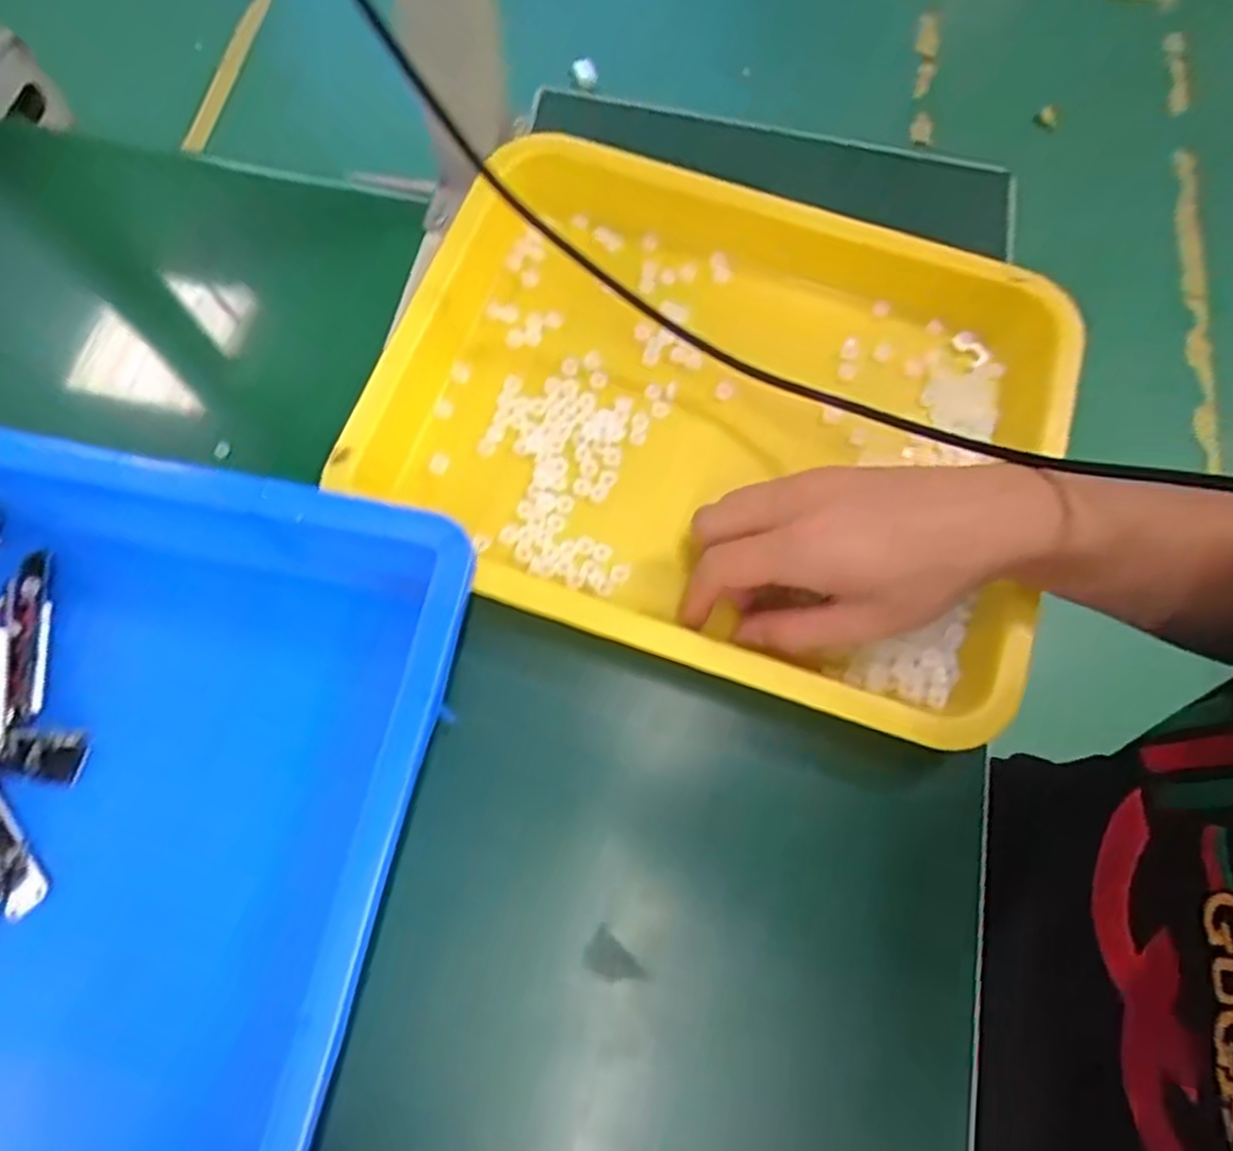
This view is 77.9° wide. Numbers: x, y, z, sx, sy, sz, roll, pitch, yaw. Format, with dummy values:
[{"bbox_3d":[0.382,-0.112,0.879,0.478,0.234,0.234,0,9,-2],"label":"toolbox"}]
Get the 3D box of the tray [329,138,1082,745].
[{"bbox_3d":[0.052,-0.082,0.389,0.338,0.051,0.262,19,70,6],"label":"tray"}]

